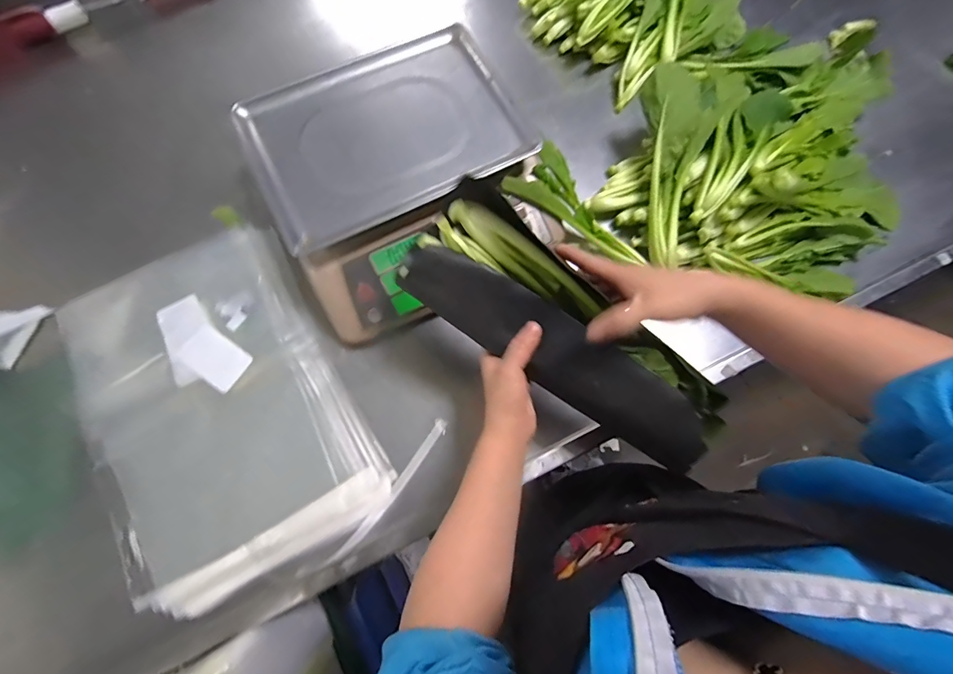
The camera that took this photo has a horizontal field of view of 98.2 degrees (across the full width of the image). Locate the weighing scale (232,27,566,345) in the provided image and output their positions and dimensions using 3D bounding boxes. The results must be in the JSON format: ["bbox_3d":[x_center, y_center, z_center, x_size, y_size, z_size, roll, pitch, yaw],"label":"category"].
[{"bbox_3d":[-0.099,-0.210,0.565,0.334,0.116,0.340,-28,77,-9],"label":"weighing scale"}]

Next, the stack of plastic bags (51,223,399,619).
[{"bbox_3d":[-0.336,0.078,0.520,0.297,0.036,0.446,-31,77,-10],"label":"stack of plastic bags"}]

